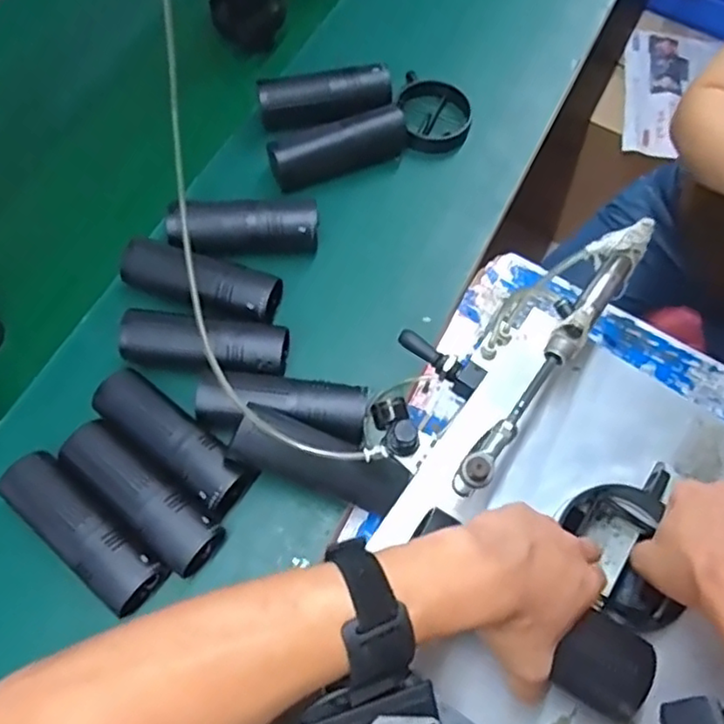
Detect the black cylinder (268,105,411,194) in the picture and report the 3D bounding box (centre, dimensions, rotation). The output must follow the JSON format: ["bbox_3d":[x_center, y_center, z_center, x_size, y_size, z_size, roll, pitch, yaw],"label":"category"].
[{"bbox_3d":[-0.028,-0.256,0.763,0.169,0.050,0.055,-26,69,-13],"label":"black cylinder"}]

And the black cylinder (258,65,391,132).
[{"bbox_3d":[-0.045,-0.329,0.787,0.162,0.052,0.046,-9,66,-6],"label":"black cylinder"}]

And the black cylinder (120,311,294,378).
[{"bbox_3d":[-0.159,-0.016,0.636,0.163,0.050,0.056,6,66,0],"label":"black cylinder"}]

